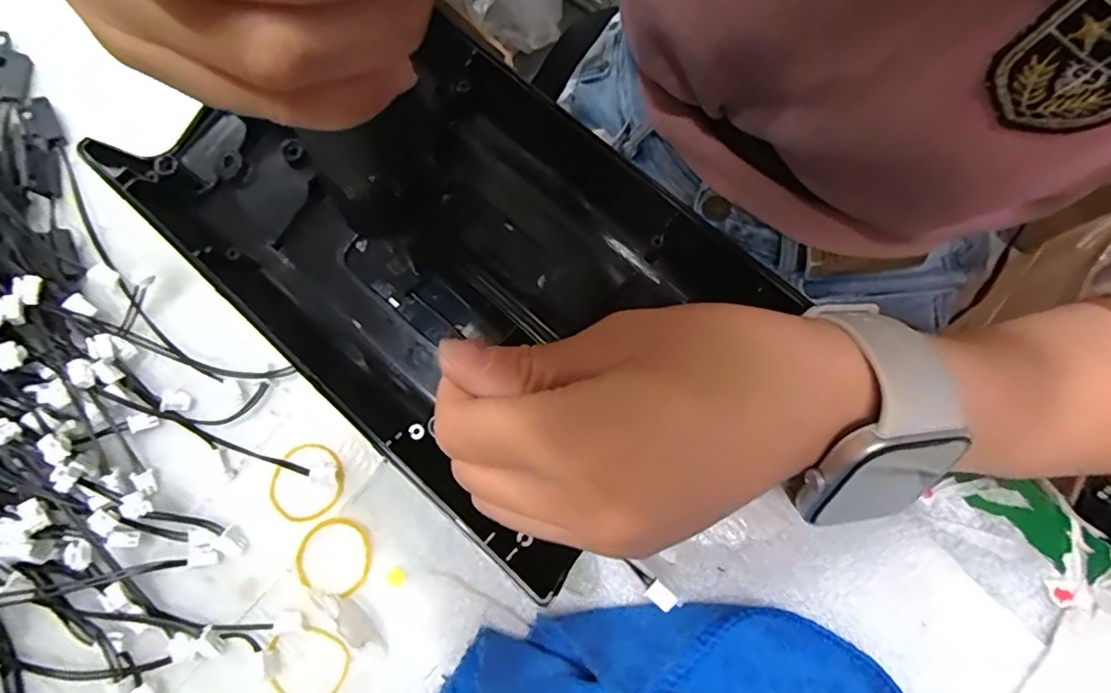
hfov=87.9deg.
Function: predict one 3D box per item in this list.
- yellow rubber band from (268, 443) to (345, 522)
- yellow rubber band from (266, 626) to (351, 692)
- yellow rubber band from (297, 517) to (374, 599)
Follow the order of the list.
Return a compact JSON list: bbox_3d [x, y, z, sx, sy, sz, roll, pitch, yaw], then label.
[{"bbox_3d":[-0.099,0.053,0.227,0.029,0.004,0.030,0,77,1],"label":"yellow rubber band"},{"bbox_3d":[-0.091,0.118,0.211,0.028,0.004,0.027,0,77,1],"label":"yellow rubber band"},{"bbox_3d":[-0.085,0.081,0.224,0.028,0.004,0.027,1,77,-4],"label":"yellow rubber band"}]

